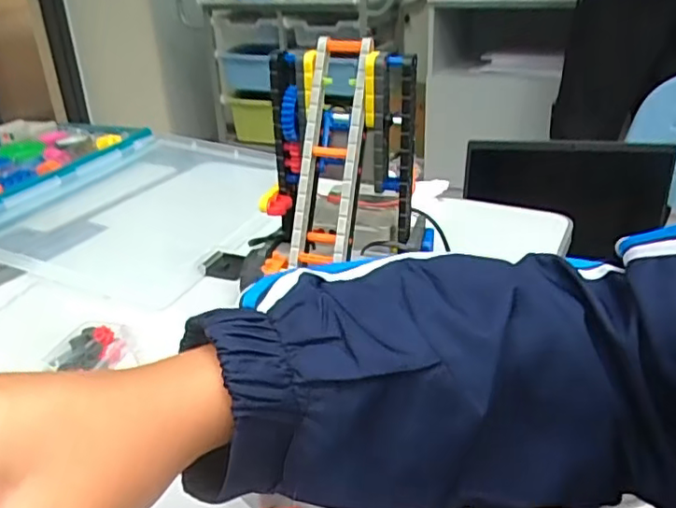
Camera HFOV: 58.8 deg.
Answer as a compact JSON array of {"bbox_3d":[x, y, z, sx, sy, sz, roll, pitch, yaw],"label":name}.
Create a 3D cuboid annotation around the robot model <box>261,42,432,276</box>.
[{"bbox_3d":[0.006,-0.067,0.448,0.125,0.157,0.133,1,27,7],"label":"robot model"}]

